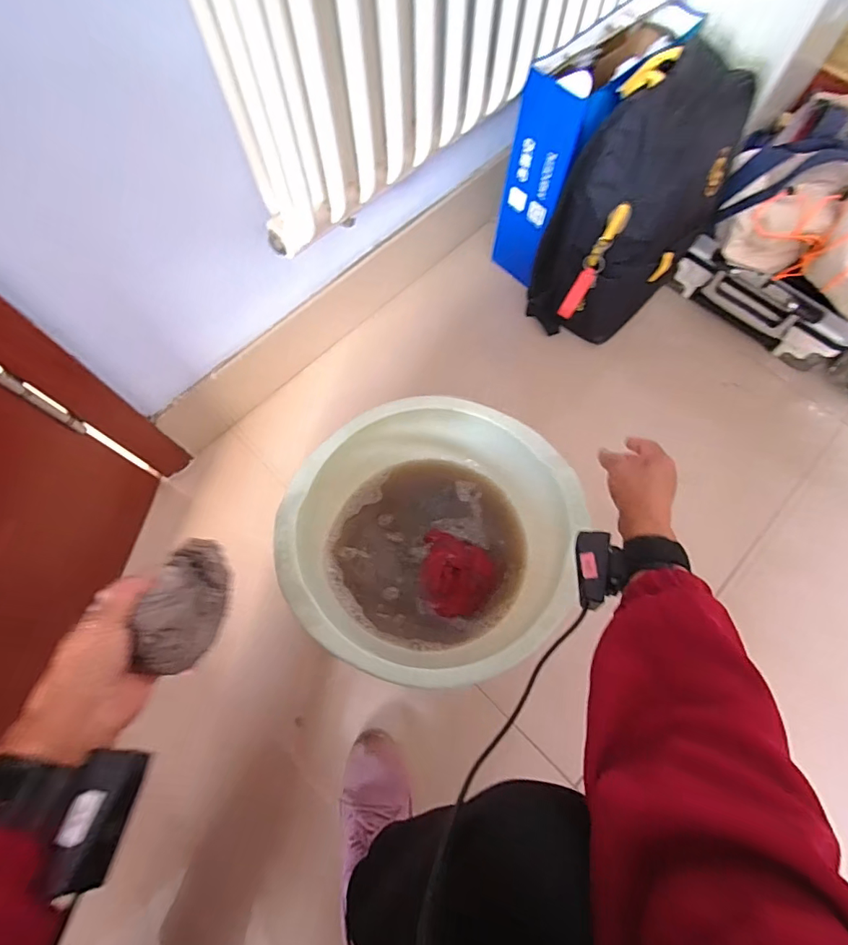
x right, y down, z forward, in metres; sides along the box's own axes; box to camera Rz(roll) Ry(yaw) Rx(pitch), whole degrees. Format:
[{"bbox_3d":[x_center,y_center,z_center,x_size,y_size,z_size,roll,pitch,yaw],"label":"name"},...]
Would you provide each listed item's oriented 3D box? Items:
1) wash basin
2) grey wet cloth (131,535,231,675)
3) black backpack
[{"bbox_3d":[0.007,0.089,0.669,0.358,0.180,0.363,0,69,0],"label":"wash basin"},{"bbox_3d":[-0.189,0.107,0.367,0.046,0.064,0.103,7,69,3],"label":"grey wet cloth"},{"bbox_3d":[0.315,-0.399,0.716,0.226,0.350,0.175,-35,73,-12],"label":"black backpack"}]

